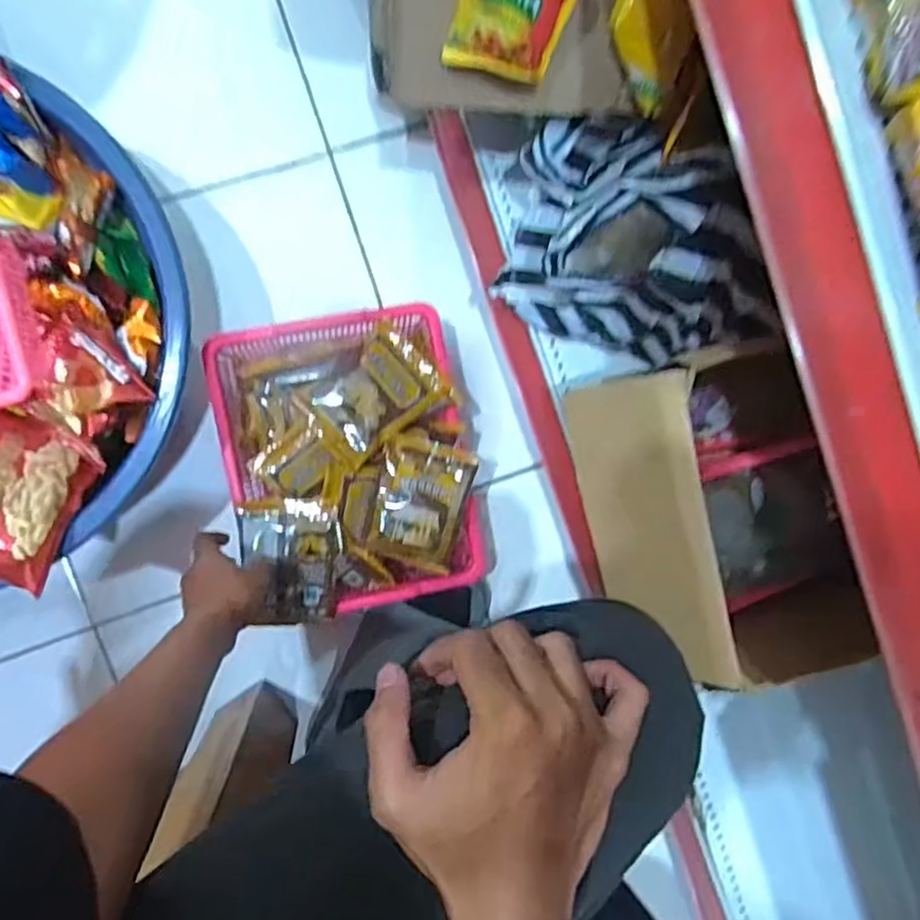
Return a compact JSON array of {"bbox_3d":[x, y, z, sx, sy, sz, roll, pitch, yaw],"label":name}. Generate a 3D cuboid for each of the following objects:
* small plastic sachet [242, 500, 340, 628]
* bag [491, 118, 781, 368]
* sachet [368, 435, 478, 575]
[{"bbox_3d":[-0.163,0.099,0.674,0.091,0.014,0.115,-3,93,-9],"label":"small plastic sachet"},{"bbox_3d":[0.125,-0.172,0.576,0.135,0.219,0.215,-30,97,-6],"label":"bag"},{"bbox_3d":[-0.037,0.044,0.685,0.088,0.016,0.121,13,90,-9],"label":"sachet"}]

